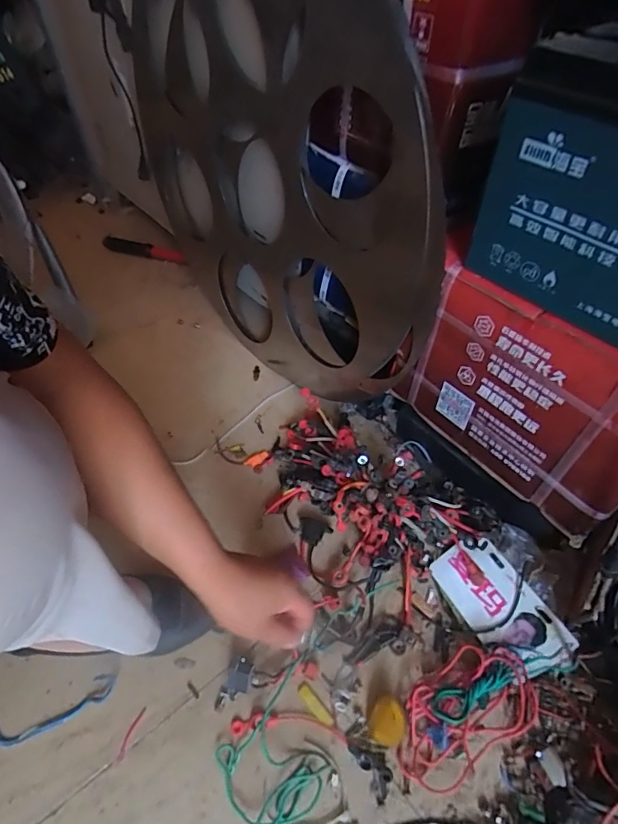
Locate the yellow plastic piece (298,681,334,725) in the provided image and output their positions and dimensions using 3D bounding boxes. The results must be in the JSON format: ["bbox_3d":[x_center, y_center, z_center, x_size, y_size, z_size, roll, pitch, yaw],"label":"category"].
[{"bbox_3d":[0.007,0.309,0.504,0.013,0.004,0.047,-34,56,-25],"label":"yellow plastic piece"}]

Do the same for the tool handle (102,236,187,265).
[{"bbox_3d":[-0.367,-0.364,1.064,0.235,0.017,0.028,19,54,16],"label":"tool handle"}]

